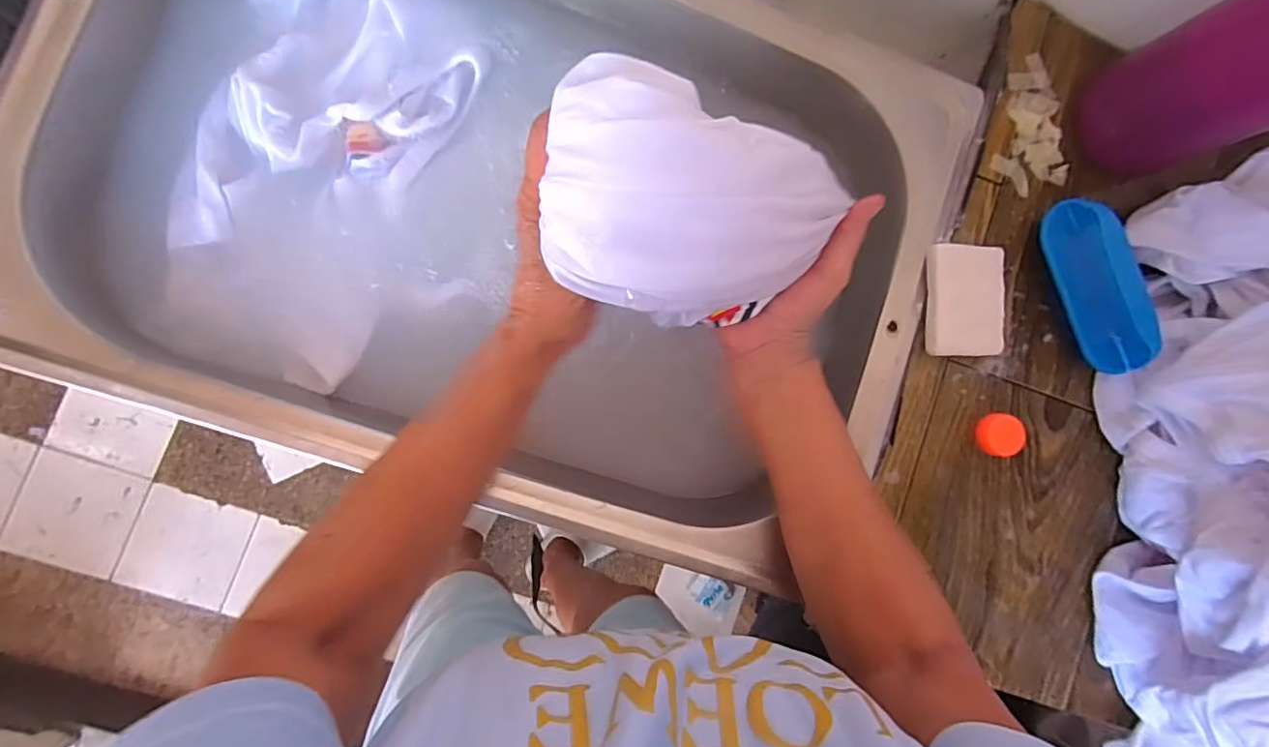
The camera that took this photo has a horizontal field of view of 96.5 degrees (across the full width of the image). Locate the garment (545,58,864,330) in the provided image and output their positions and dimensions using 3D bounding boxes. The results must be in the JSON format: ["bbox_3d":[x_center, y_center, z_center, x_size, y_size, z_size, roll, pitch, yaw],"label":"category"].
[{"bbox_3d":[0.040,-0.094,0.320,0.175,0.095,0.119,6,88,-9],"label":"garment"}]

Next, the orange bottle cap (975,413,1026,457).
[{"bbox_3d":[0.274,0.046,0.423,0.030,0.015,0.031,0,89,-9],"label":"orange bottle cap"}]

